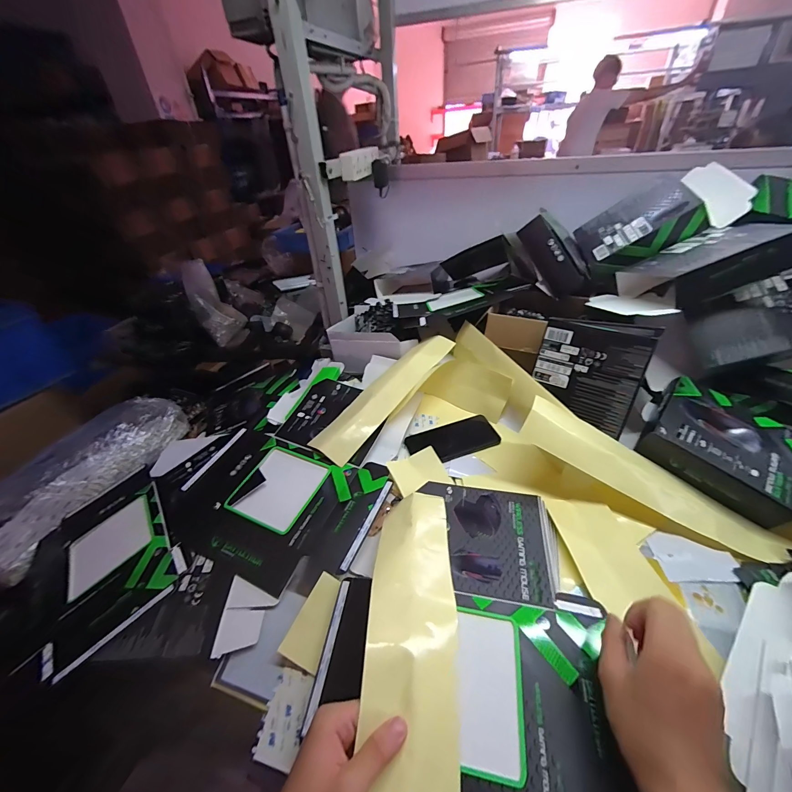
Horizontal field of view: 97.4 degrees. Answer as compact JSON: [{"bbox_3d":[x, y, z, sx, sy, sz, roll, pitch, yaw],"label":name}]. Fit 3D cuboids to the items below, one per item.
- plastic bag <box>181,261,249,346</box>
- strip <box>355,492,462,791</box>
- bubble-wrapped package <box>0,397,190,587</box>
[{"bbox_3d":[-0.475,-0.239,0.919,0.114,0.200,0.094,-21,41,-20],"label":"plastic bag"},{"bbox_3d":[0.018,0.237,0.361,0.088,0.043,0.329,-1,37,5],"label":"strip"},{"bbox_3d":[-0.592,0.137,0.650,0.128,0.094,0.384,11,40,19],"label":"bubble-wrapped package"}]

